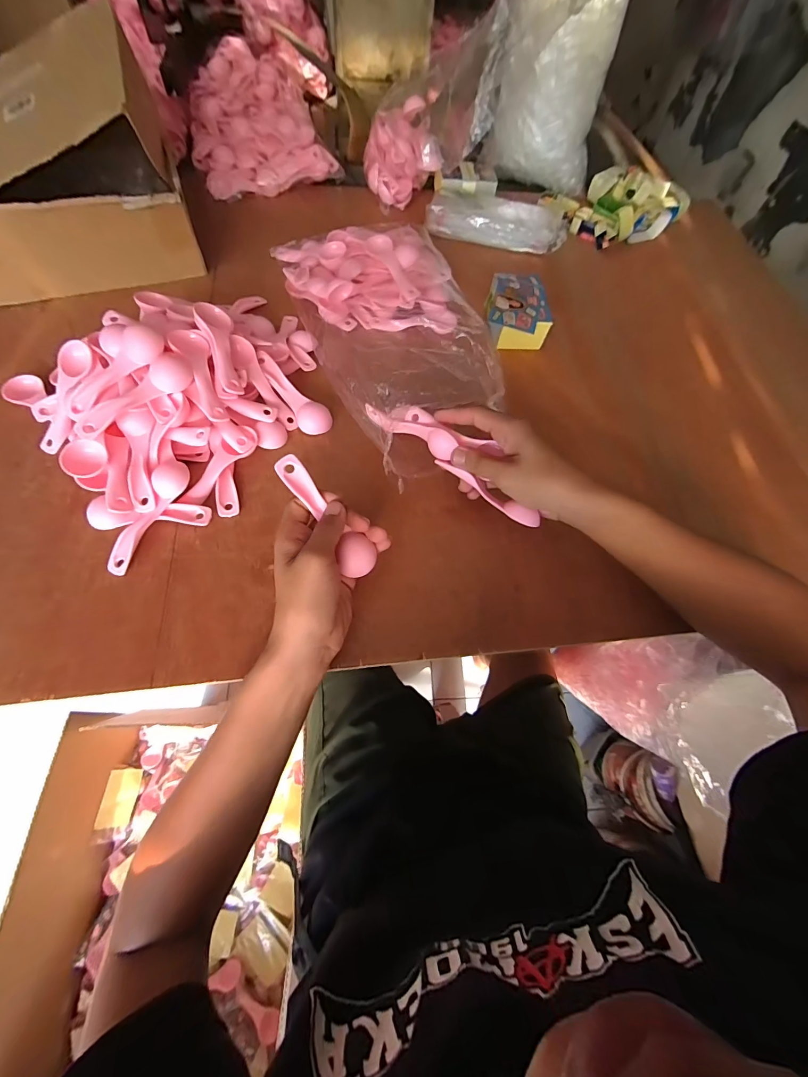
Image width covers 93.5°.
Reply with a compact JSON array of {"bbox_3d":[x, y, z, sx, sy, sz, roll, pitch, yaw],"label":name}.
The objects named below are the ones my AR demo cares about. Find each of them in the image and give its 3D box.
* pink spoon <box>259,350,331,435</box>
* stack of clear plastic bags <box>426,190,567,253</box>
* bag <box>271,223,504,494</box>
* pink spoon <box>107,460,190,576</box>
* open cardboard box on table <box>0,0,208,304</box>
[{"bbox_3d":[-0.122,-0.159,0.414,0.033,0.014,0.107,-40,89,-21],"label":"pink spoon"},{"bbox_3d":[0.146,-0.500,0.599,0.212,0.042,0.108,11,64,0],"label":"stack of clear plastic bags"},{"bbox_3d":[-0.020,-0.255,0.443,0.198,0.093,0.391,-11,66,-11],"label":"bag"},{"bbox_3d":[-0.231,-0.022,0.339,0.031,0.013,0.109,23,76,8],"label":"pink spoon"},{"bbox_3d":[-0.413,-0.428,0.443,0.267,0.169,0.209,-17,67,-13],"label":"open cardboard box on table"}]

